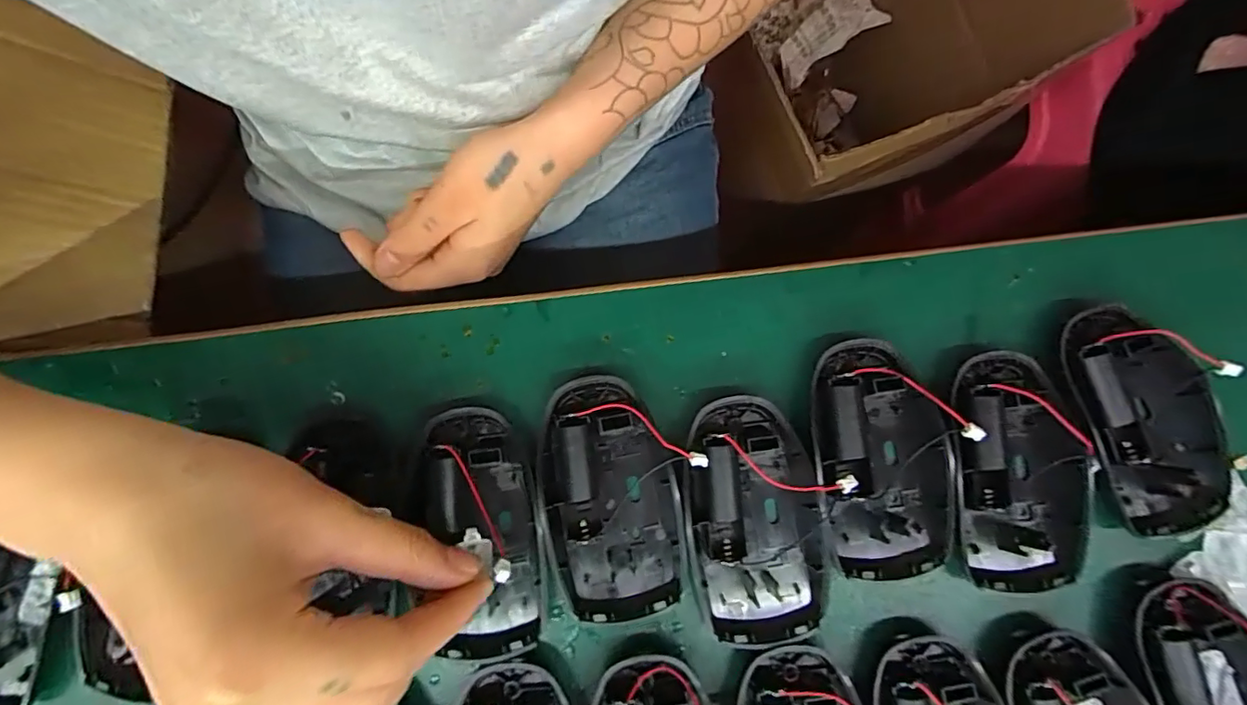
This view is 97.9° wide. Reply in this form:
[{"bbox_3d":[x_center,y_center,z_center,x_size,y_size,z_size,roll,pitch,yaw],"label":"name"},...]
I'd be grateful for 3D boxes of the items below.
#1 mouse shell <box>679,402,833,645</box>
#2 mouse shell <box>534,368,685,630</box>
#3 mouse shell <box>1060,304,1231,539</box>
[{"bbox_3d":[0.056,0.073,0.239,0.057,0.018,0.104,-8,79,-3],"label":"mouse shell"},{"bbox_3d":[-0.007,0.063,0.238,0.057,0.018,0.102,-13,80,-4],"label":"mouse shell"},{"bbox_3d":[0.237,0.030,0.249,0.061,0.020,0.104,-11,79,-4],"label":"mouse shell"}]

